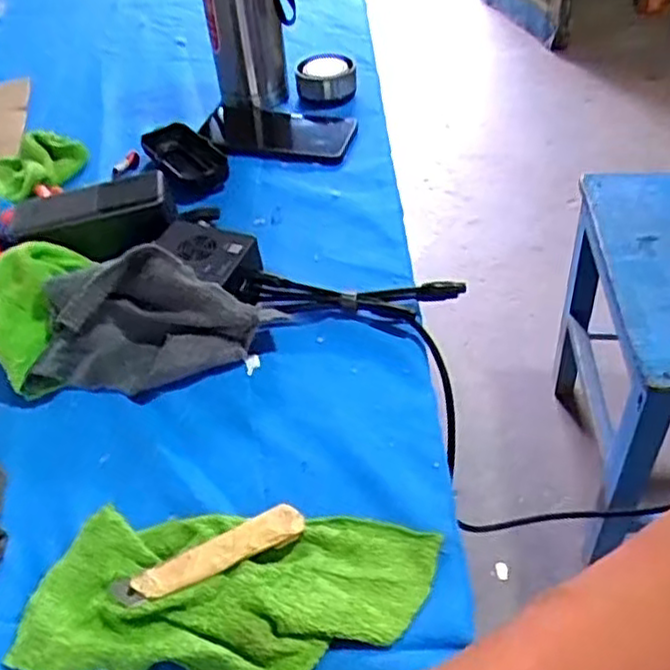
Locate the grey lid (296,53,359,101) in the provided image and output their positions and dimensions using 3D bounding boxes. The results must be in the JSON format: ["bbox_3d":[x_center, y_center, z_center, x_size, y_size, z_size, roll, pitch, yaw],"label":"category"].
[{"bbox_3d":[-0.010,-0.292,0.800,0.067,0.037,0.069,-1,45,1],"label":"grey lid"}]

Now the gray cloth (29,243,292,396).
[{"bbox_3d":[-0.124,-0.008,0.504,0.163,0.061,0.082,1,45,4],"label":"gray cloth"}]

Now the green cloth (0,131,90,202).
[{"bbox_3d":[-0.309,-0.163,0.694,0.100,0.029,0.104,8,46,10],"label":"green cloth"}]

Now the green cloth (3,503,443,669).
[{"bbox_3d":[-0.056,0.139,0.384,0.210,0.018,0.101,5,46,7],"label":"green cloth"}]

